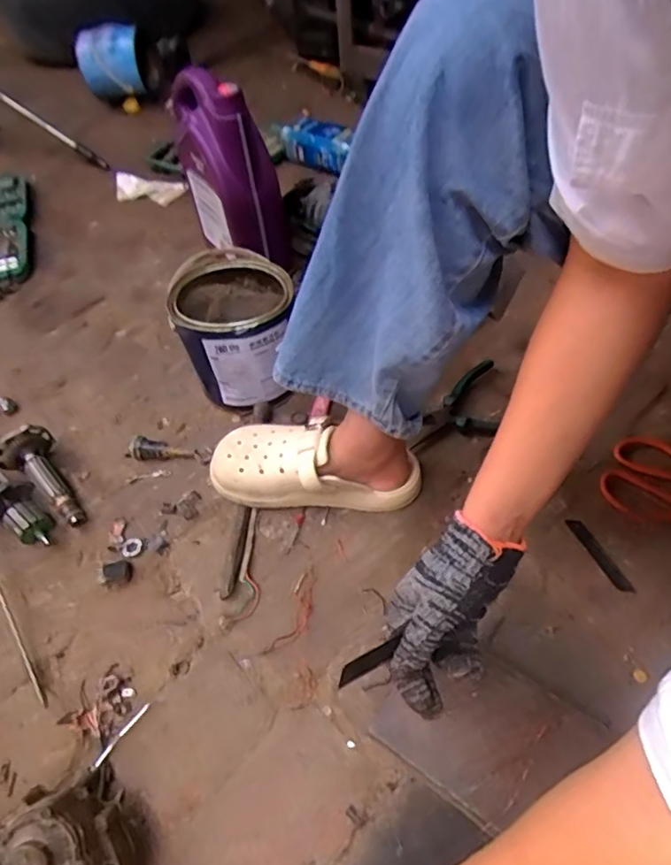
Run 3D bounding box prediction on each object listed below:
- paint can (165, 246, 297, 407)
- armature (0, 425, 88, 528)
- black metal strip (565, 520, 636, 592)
[{"bbox_3d":[-0.135,-0.141,0.784,0.158,0.155,0.168,-5,53,2],"label":"paint can"},{"bbox_3d":[-0.381,0.060,0.704,0.069,0.066,0.144,-29,55,-17],"label":"armature"},{"bbox_3d":[0.305,0.141,0.642,0.019,0.004,0.097,-22,58,-13],"label":"black metal strip"}]

